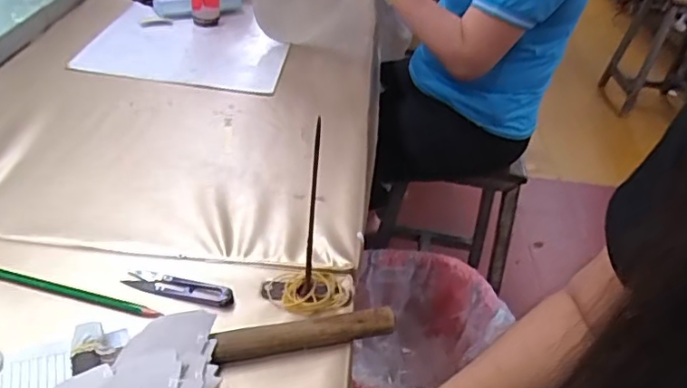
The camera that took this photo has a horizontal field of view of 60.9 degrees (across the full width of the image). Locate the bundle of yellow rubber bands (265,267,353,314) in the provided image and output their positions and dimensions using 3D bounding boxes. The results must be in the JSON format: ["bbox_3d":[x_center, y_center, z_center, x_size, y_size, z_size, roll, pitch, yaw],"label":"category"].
[{"bbox_3d":[-0.028,0.086,0.532,0.077,0.010,0.053,-7,39,-19],"label":"bundle of yellow rubber bands"}]

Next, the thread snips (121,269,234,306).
[{"bbox_3d":[-0.147,0.082,0.522,0.099,0.008,0.023,12,36,6],"label":"thread snips"}]

